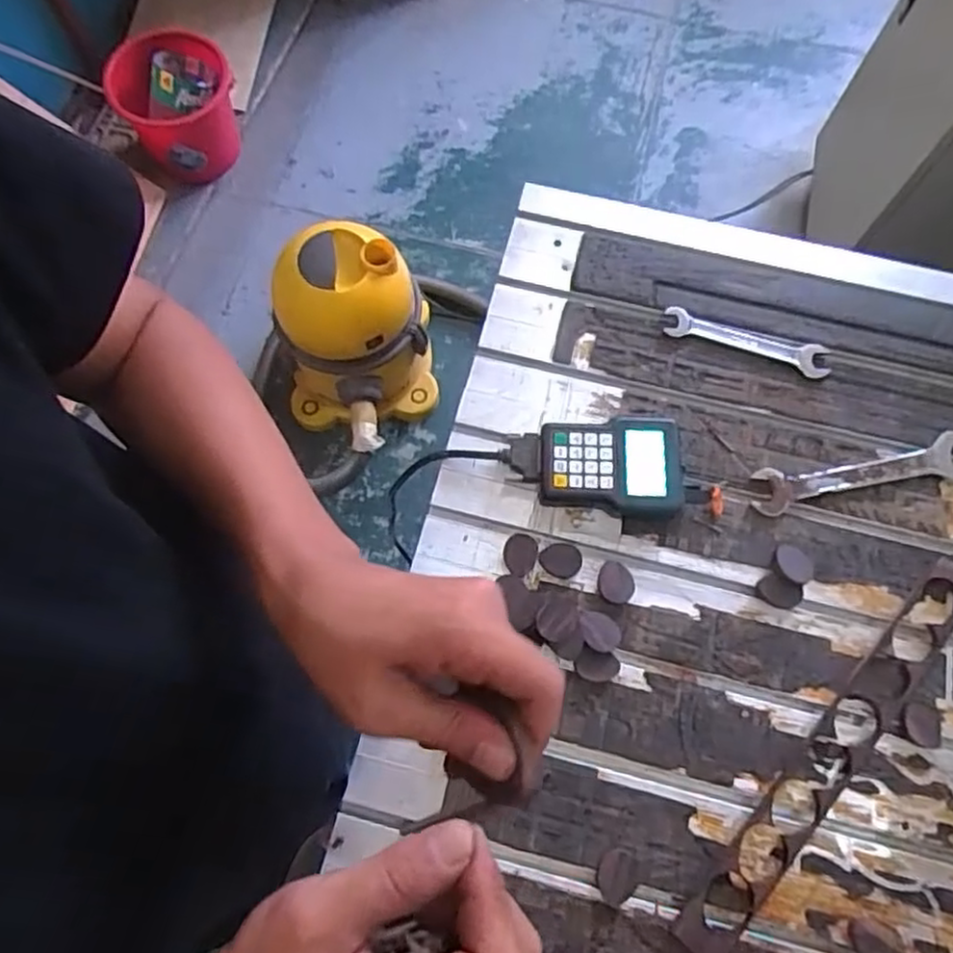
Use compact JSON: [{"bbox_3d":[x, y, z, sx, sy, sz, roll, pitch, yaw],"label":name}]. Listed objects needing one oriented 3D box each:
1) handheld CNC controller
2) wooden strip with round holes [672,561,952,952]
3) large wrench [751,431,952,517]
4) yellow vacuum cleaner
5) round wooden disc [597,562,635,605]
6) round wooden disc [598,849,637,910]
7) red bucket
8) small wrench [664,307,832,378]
[{"bbox_3d":[0.142,-0.010,0.748,0.148,0.037,0.107,1,70,0],"label":"handheld CNC controller"},{"bbox_3d":[0.345,0.258,0.665,0.052,0.011,0.453,41,75,13],"label":"wooden strip with round holes"},{"bbox_3d":[0.423,-0.003,0.763,0.254,0.010,0.051,-12,71,-4],"label":"large wrench"},{"bbox_3d":[-0.242,-0.236,1.404,0.299,0.356,0.367,0,70,0],"label":"yellow vacuum cleaner"},{"bbox_3d":[0.142,0.111,0.719,0.037,0.009,0.040,0,70,0],"label":"round wooden disc"},{"bbox_3d":[0.126,0.360,0.628,0.034,0.004,0.045,28,73,9],"label":"round wooden disc"},{"bbox_3d":[-0.693,-0.852,1.658,0.264,0.238,0.264,0,70,0],"label":"red bucket"},{"bbox_3d":[0.314,-0.156,0.811,0.190,0.007,0.039,17,71,6],"label":"small wrench"}]

